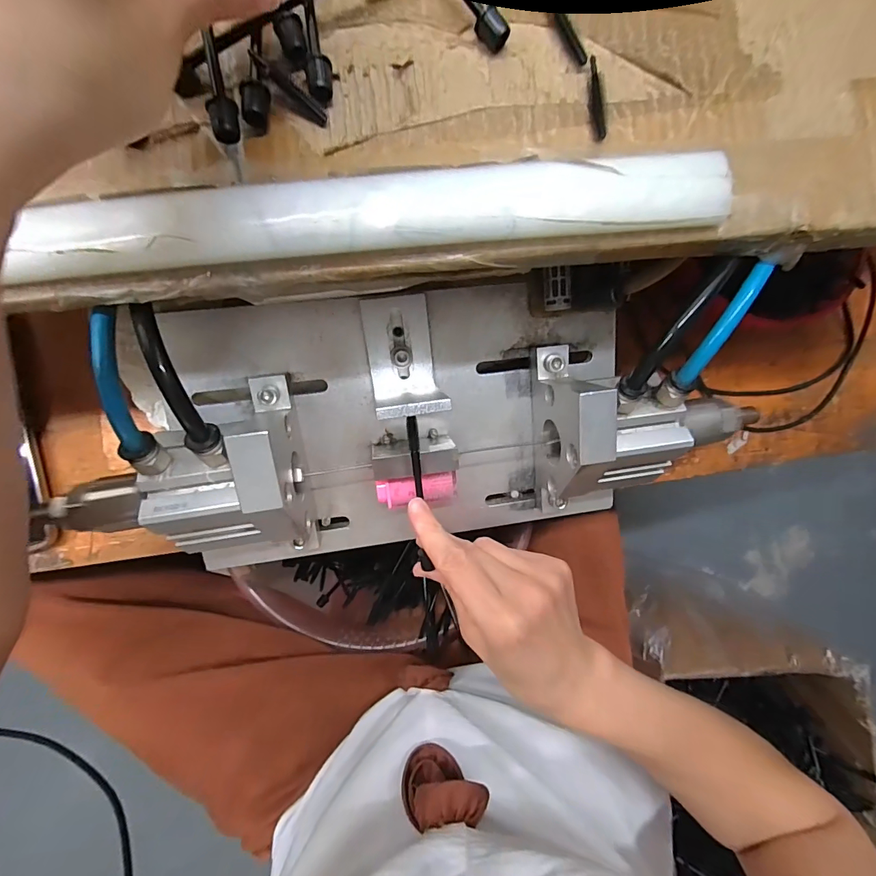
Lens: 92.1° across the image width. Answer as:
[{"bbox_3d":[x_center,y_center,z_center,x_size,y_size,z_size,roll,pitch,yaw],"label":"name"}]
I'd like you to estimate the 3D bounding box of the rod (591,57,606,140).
[{"bbox_3d":[0.065,-0.139,0.172,0.004,0.005,0.033,-6,84,-5],"label":"rod"}]

